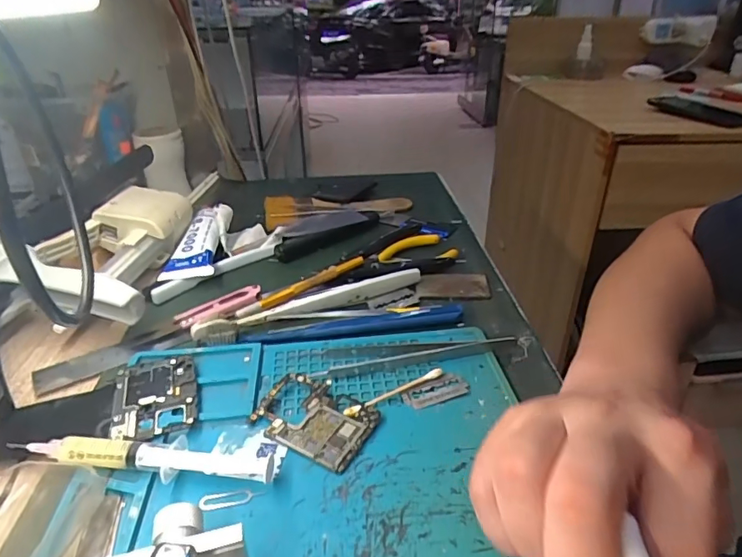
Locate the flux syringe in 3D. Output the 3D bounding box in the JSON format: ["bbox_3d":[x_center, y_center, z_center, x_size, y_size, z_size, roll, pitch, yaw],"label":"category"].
[{"bbox_3d":[-0.119,0.093,0.259,0.137,0.016,0.018,2,31,5],"label":"flux syringe"}]

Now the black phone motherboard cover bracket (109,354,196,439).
[{"bbox_3d":[-0.132,0.072,0.305,0.047,0.005,0.067,-11,32,-16],"label":"black phone motherboard cover bracket"}]

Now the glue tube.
[{"bbox_3d":[-0.163,-0.034,0.463,0.050,0.034,0.101,-2,31,-2],"label":"glue tube"}]

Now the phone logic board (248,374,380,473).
[{"bbox_3d":[-0.033,0.079,0.290,0.069,0.007,0.050,16,35,26],"label":"phone logic board"}]

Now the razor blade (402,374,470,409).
[{"bbox_3d":[0.041,0.069,0.308,0.041,0.004,0.019,-13,33,-19],"label":"razor blade"}]

